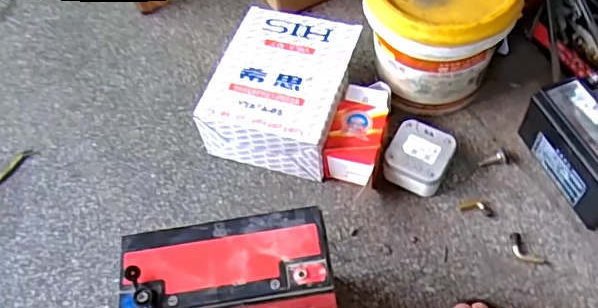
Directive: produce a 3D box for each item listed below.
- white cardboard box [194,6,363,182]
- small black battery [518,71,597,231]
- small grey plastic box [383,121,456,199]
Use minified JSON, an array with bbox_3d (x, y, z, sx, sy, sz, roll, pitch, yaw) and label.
[{"bbox_3d":[-0.018,-0.079,0.724,0.154,0.099,0.189,15,60,13],"label":"white cardboard box"},{"bbox_3d":[0.336,-0.006,0.639,0.087,0.103,0.153,-19,58,-7],"label":"small black battery"},{"bbox_3d":[0.145,0.004,0.679,0.070,0.046,0.075,24,62,18],"label":"small grey plastic box"}]

